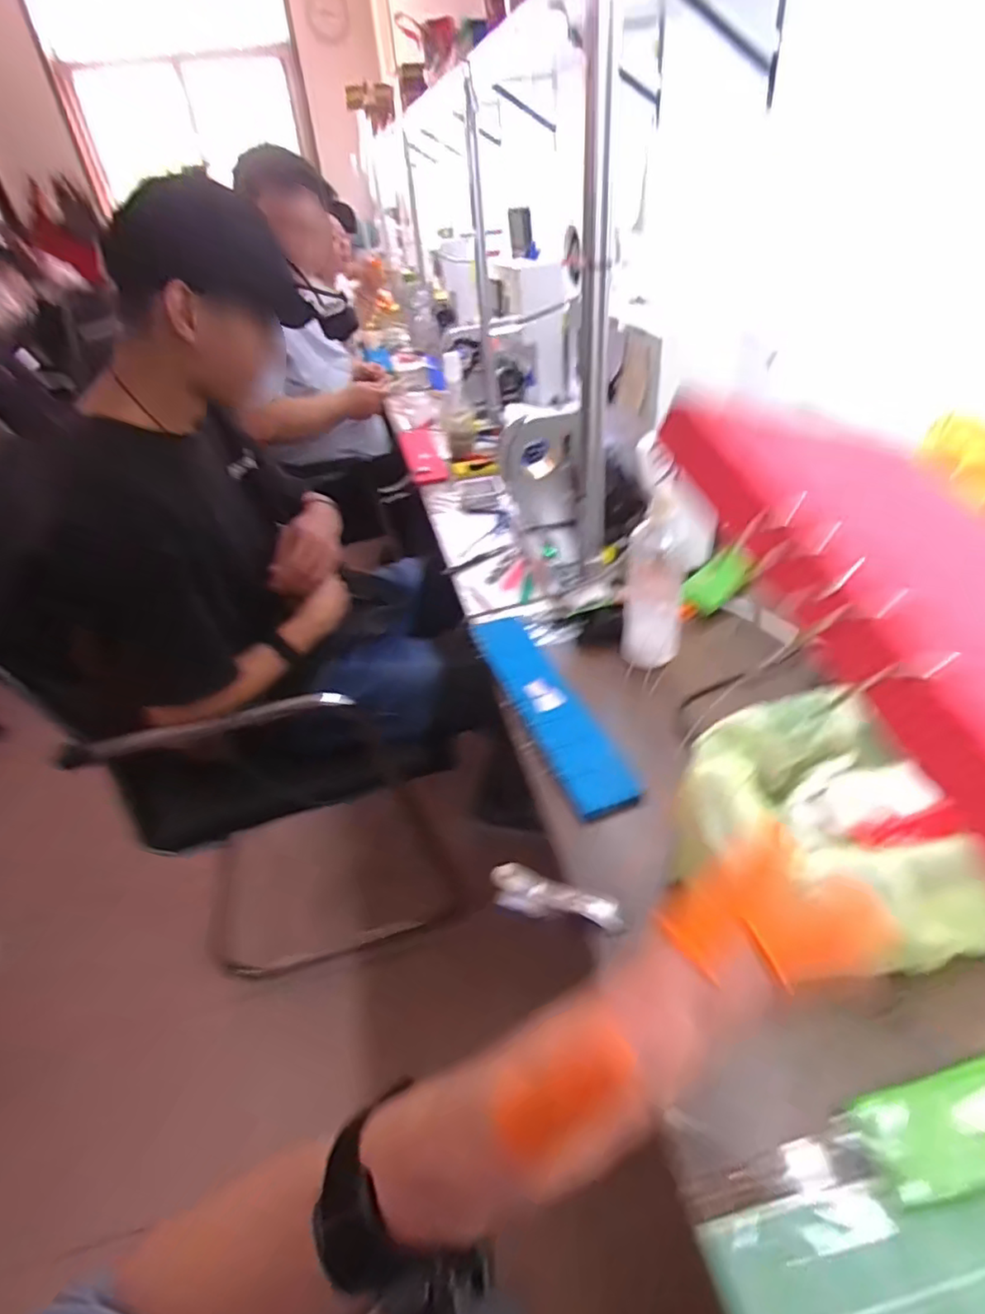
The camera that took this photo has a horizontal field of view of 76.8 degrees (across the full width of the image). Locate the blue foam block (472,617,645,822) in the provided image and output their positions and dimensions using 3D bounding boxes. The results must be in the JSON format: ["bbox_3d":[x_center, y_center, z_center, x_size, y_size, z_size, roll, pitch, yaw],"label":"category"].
[{"bbox_3d":[0.064,0.050,0.730,0.079,0.021,0.336,-16,39,-12],"label":"blue foam block"}]

